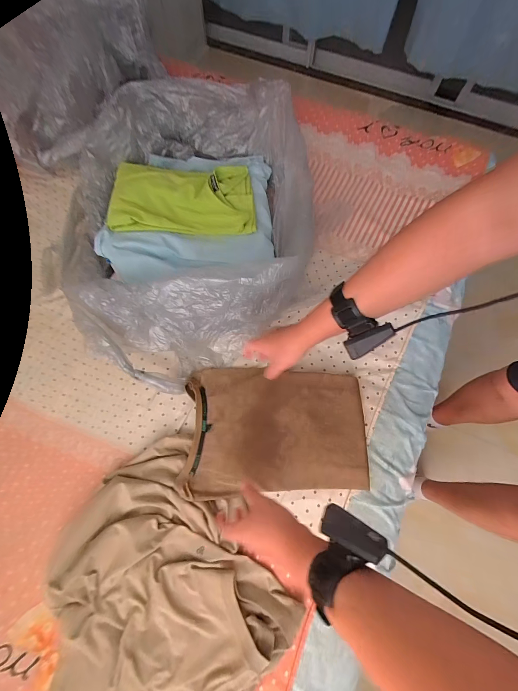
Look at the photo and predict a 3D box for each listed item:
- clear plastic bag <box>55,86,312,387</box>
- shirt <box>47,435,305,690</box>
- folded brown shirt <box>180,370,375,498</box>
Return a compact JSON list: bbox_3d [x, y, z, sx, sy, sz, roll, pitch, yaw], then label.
[{"bbox_3d":[-0.143,-0.259,0.651,0.611,0.197,0.644,-15,73,-5],"label":"clear plastic bag"},{"bbox_3d":[-0.192,0.462,0.502,0.430,0.055,0.459,42,77,12],"label":"shirt"},{"bbox_3d":[0.034,0.166,0.581,0.365,0.035,0.250,-3,73,-1],"label":"folded brown shirt"}]

